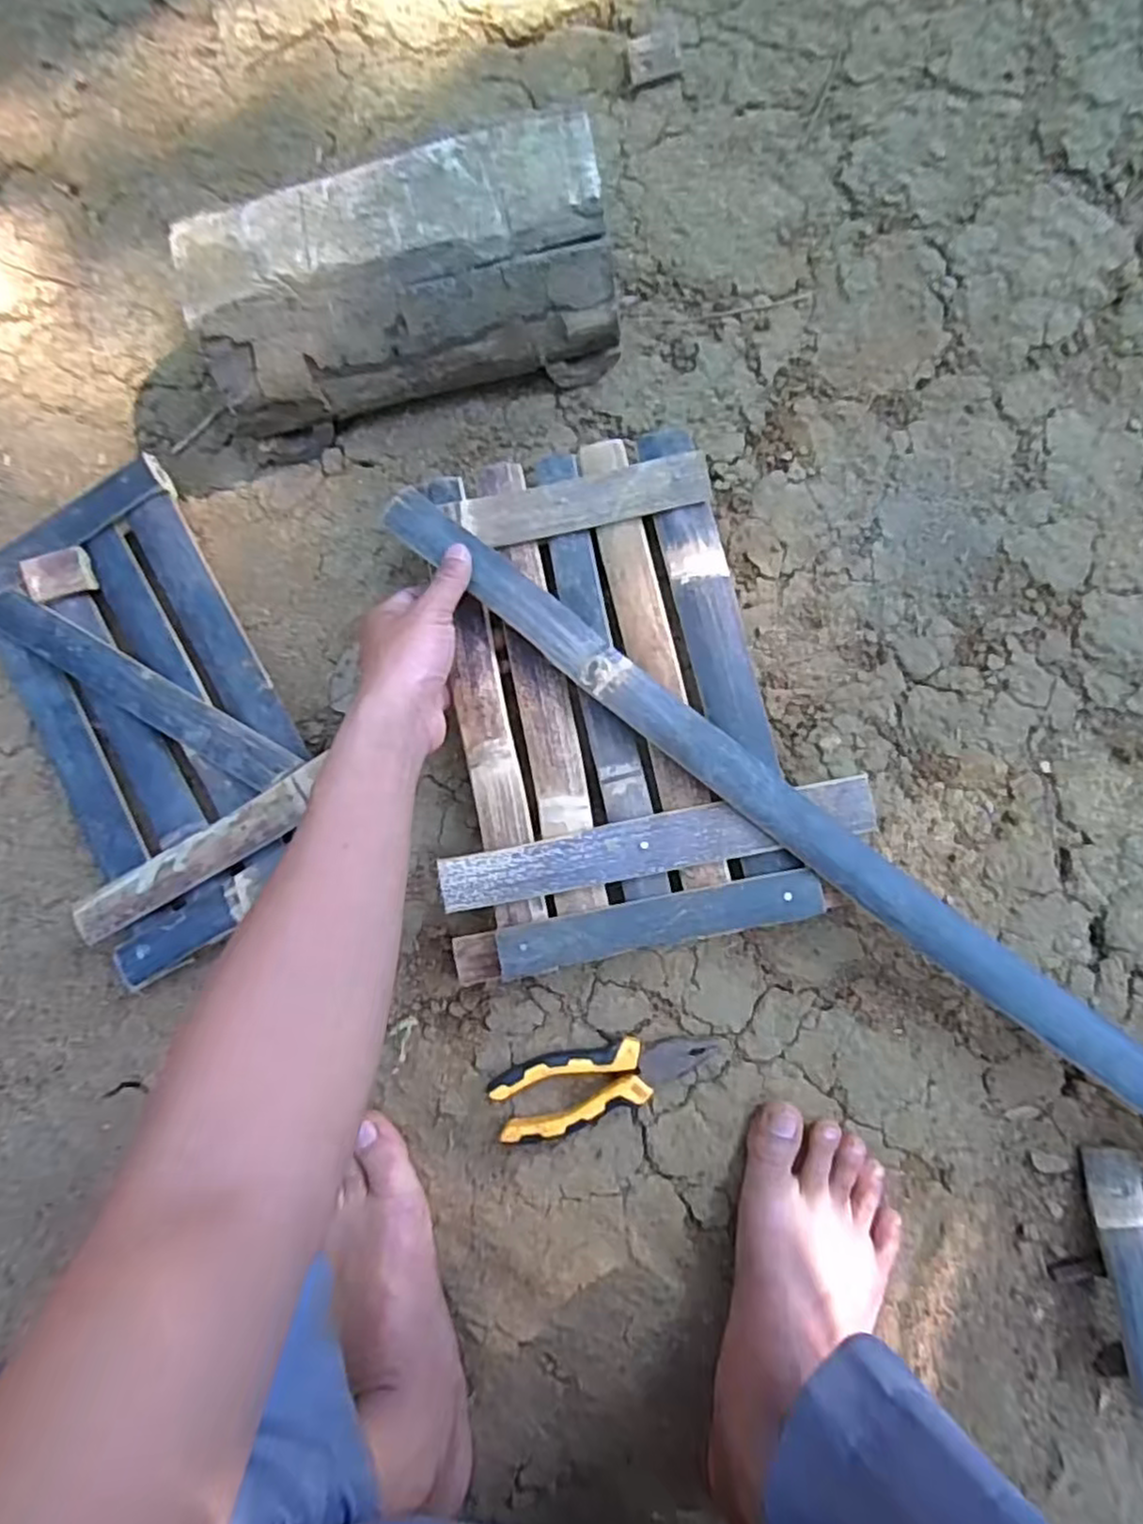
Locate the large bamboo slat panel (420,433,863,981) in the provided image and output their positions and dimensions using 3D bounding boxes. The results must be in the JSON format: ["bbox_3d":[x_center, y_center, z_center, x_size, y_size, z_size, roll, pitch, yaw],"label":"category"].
[{"bbox_3d":[0.045,-0.047,0.498,0.276,0.055,0.362,-6,84,5],"label":"large bamboo slat panel"}]

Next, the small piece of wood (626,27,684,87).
[{"bbox_3d":[0.066,-0.560,0.567,0.042,0.011,0.042,-13,83,4],"label":"small piece of wood"}]

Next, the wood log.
[{"bbox_3d":[-0.112,-0.332,0.511,0.278,0.123,0.125,-12,88,5],"label":"wood log"}]

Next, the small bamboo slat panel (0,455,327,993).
[{"bbox_3d":[-0.318,-0.033,0.543,0.189,0.042,0.339,-28,83,2],"label":"small bamboo slat panel"}]

